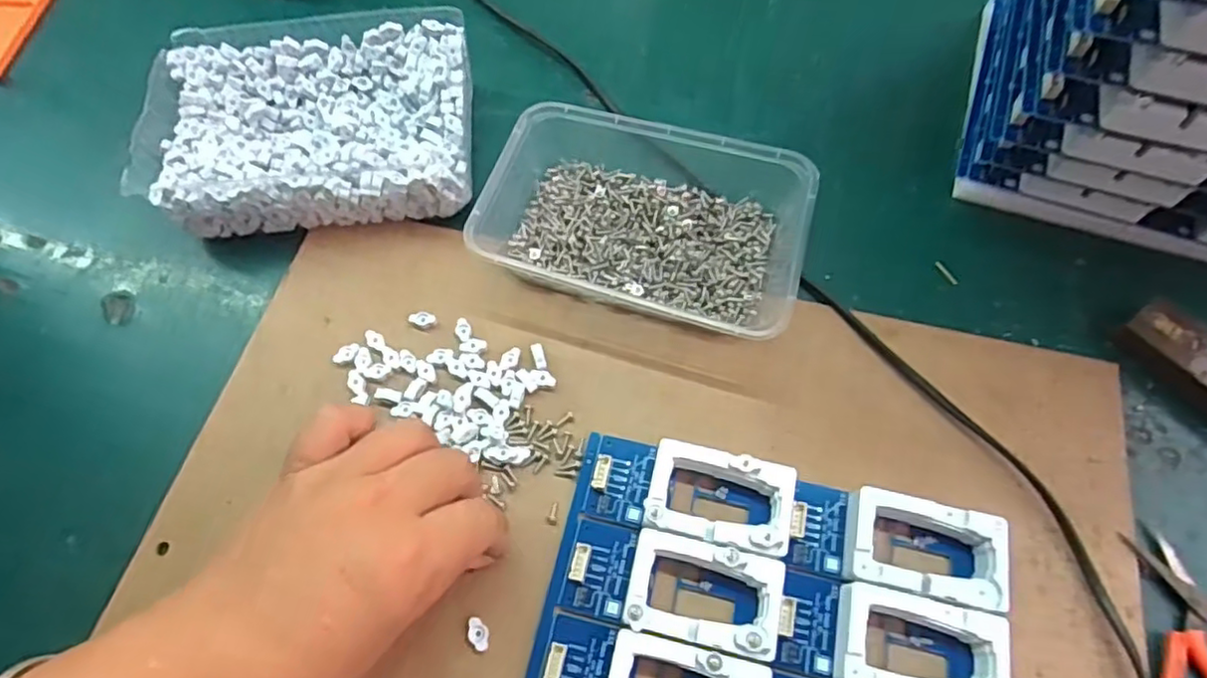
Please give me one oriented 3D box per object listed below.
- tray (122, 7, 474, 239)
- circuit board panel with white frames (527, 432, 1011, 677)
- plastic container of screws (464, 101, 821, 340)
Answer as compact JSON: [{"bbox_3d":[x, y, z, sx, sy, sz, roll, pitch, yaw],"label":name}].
[{"bbox_3d":[-0.165,-0.128,0.380,0.175,0.042,0.131,-7,64,-2],"label":"tray"},{"bbox_3d":[0.065,0.133,0.265,0.183,0.022,0.160,12,65,7],"label":"circuit board panel with white frames"},{"bbox_3d":[0.023,-0.066,0.349,0.168,0.038,0.115,19,66,10],"label":"plastic container of screws"}]

